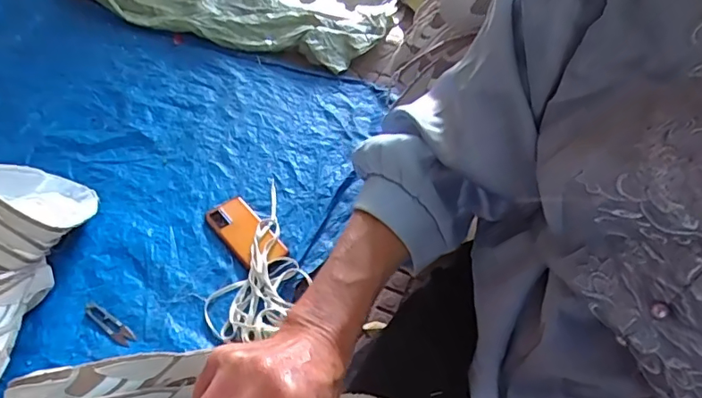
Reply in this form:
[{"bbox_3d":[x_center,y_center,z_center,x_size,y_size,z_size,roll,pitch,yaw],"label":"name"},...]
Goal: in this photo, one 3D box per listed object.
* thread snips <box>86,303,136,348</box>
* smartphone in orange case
[{"bbox_3d":[-0.374,0.192,0.776,0.102,0.007,0.024,26,55,19],"label":"thread snips"},{"bbox_3d":[-0.186,0.059,0.886,0.075,0.018,0.164,-35,59,-26],"label":"smartphone in orange case"}]

